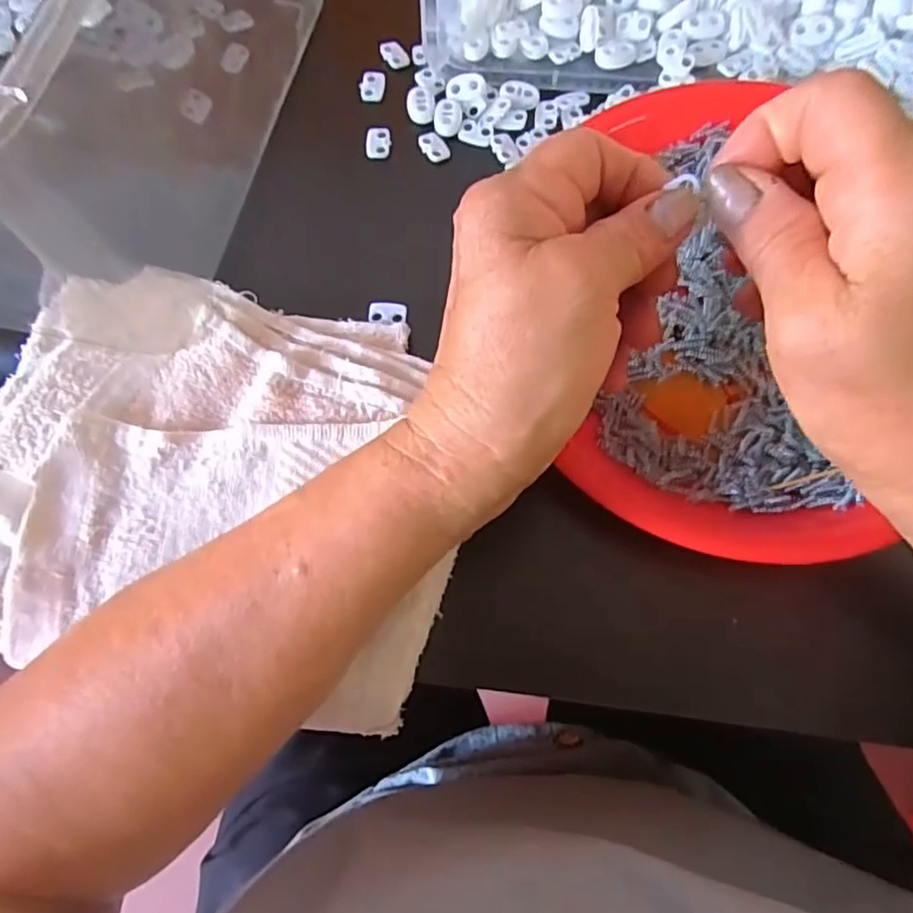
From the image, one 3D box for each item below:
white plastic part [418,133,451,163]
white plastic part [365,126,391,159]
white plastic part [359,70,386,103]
[{"bbox_3d":[-0.012,-0.167,0.338,0.013,0.004,0.020,-31,74,-7],"label":"white plastic part"},{"bbox_3d":[-0.042,-0.172,0.341,0.013,0.004,0.020,-2,72,1],"label":"white plastic part"},{"bbox_3d":[-0.047,-0.210,0.355,0.014,0.004,0.019,-2,72,1],"label":"white plastic part"}]

